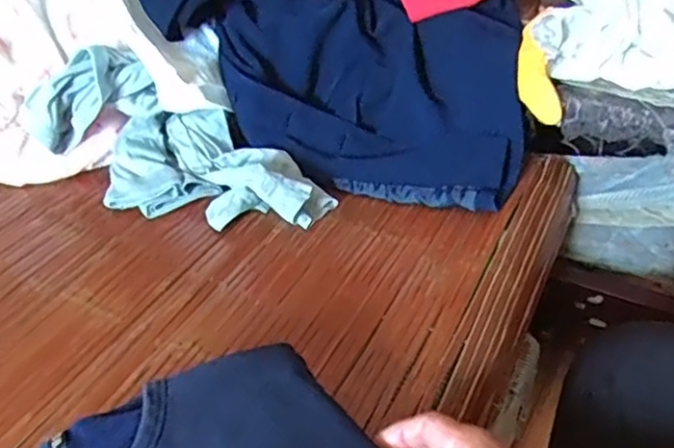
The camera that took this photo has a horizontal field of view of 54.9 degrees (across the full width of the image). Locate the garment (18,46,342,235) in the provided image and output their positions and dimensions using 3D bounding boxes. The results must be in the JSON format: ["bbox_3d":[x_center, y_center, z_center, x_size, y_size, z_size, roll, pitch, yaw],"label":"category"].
[{"bbox_3d":[-0.180,-0.086,0.738,0.362,0.111,0.134,25,48,7],"label":"garment"}]

